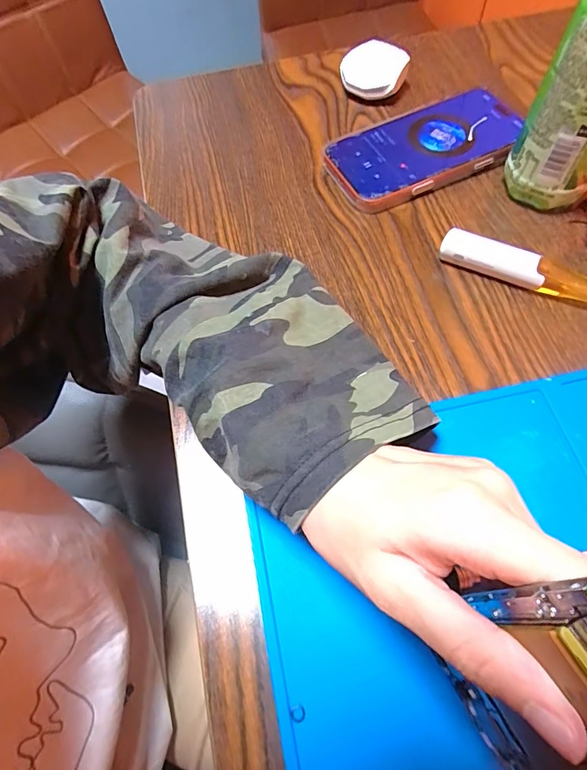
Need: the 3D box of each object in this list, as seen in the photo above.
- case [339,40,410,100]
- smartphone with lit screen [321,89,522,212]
[{"bbox_3d":[0.071,-0.287,0.393,0.056,0.033,0.036,31,69,17],"label":"case"},{"bbox_3d":[0.111,-0.197,0.358,0.163,0.016,0.082,-22,65,-8],"label":"smartphone with lit screen"}]

